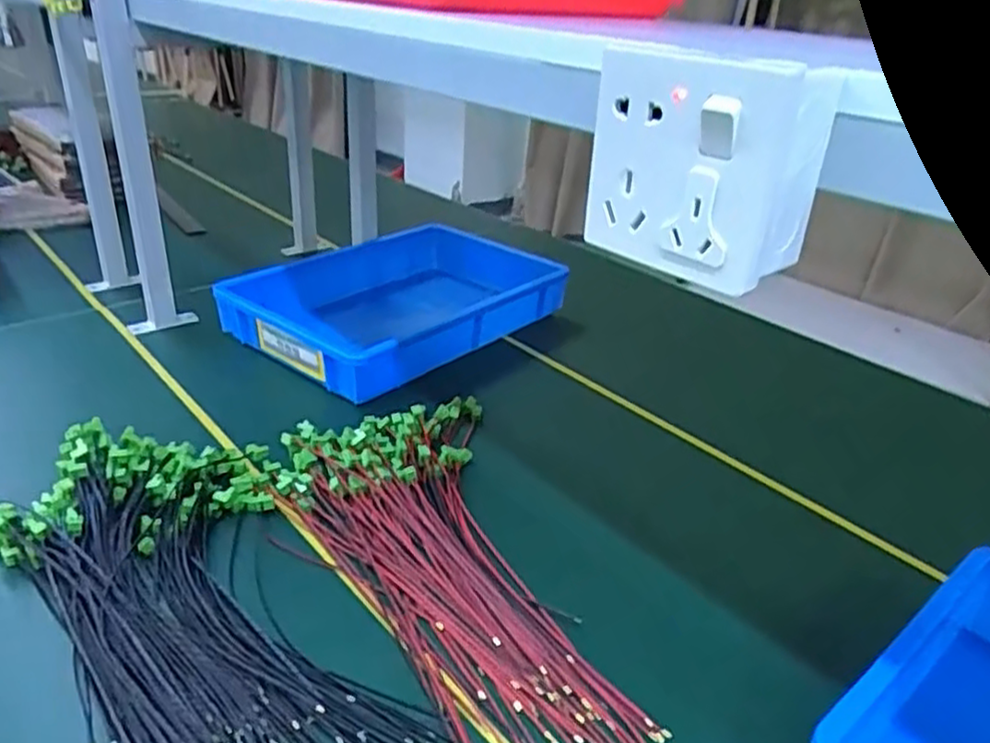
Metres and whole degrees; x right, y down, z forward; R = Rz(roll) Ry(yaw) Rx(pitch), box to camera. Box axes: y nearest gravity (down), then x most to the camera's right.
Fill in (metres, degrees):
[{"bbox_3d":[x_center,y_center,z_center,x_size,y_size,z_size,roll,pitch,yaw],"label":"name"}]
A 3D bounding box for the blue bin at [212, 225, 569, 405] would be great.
[{"bbox_3d":[-0.126,-0.106,1.084,0.296,0.089,0.477,26,35,33],"label":"blue bin"}]

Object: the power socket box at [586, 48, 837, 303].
[{"bbox_3d":[0.088,-0.089,0.313,0.053,0.083,0.084,-17,35,-34],"label":"power socket box"}]

